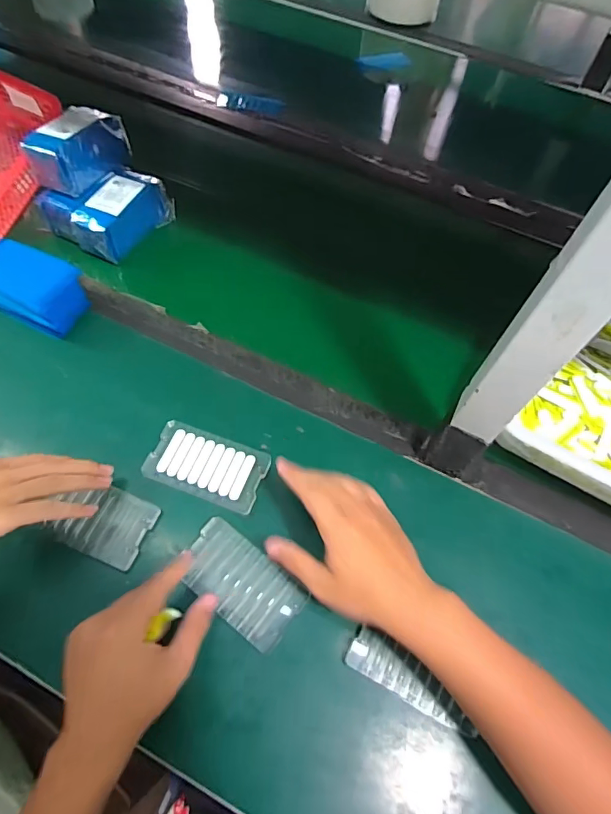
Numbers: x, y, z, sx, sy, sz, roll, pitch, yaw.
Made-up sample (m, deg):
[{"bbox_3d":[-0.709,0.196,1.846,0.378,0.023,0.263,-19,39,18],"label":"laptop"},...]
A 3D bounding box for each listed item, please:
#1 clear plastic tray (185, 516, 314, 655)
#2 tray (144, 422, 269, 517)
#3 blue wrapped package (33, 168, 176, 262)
[{"bbox_3d":[-0.062,0.166,0.444,0.116,0.009,0.066,34,63,15],"label":"clear plastic tray"},{"bbox_3d":[-0.104,0.062,0.498,0.121,0.008,0.069,19,61,7],"label":"tray"},{"bbox_3d":[-0.276,-0.280,0.656,0.120,0.064,0.130,26,63,11],"label":"blue wrapped package"}]

